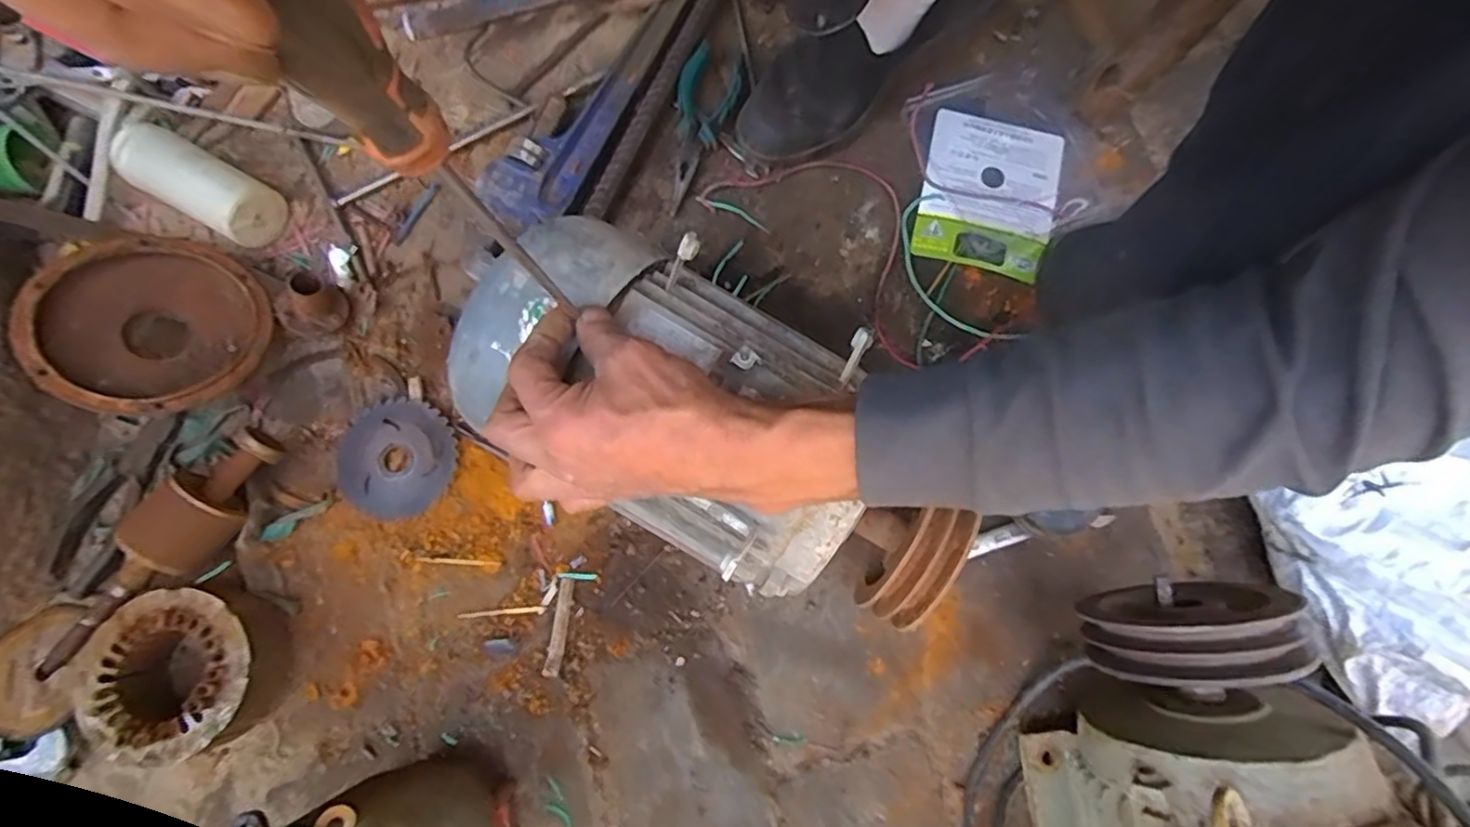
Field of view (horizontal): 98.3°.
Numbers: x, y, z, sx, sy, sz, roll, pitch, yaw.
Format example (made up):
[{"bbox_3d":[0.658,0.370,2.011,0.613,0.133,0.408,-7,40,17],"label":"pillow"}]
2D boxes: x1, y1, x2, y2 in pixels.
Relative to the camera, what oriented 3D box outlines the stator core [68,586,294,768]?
[{"bbox_3d":[-0.404,0.188,0.462,0.123,0.053,0.116,0,80,-1],"label":"stator core"}]

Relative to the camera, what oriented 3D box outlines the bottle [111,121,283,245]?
[{"bbox_3d":[-0.456,-0.195,0.531,0.129,0.043,0.052,28,80,4],"label":"bottle"}]

